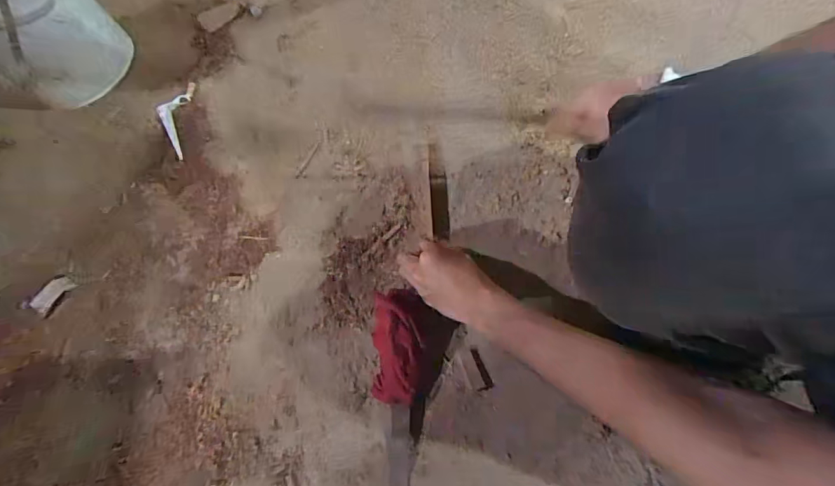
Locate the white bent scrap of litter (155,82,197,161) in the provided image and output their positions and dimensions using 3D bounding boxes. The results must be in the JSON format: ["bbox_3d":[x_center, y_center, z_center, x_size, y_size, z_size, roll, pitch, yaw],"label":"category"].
[{"bbox_3d":[-0.367,-0.186,0.662,0.046,0.012,0.142,-5,71,0],"label":"white bent scrap of litter"}]

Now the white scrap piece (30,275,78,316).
[{"bbox_3d":[-0.477,0.066,0.579,0.029,0.010,0.050,32,75,12],"label":"white scrap piece"}]

